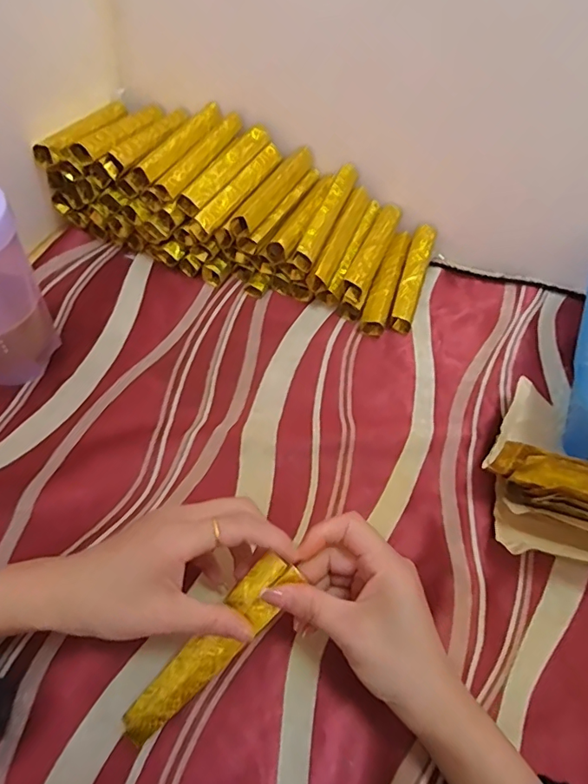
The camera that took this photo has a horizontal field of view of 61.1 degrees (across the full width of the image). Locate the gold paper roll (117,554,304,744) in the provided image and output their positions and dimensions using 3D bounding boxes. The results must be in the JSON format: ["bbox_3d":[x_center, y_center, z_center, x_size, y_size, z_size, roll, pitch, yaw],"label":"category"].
[{"bbox_3d":[-0.048,0.148,0.288,0.026,0.010,0.125,41,84,22],"label":"gold paper roll"}]

